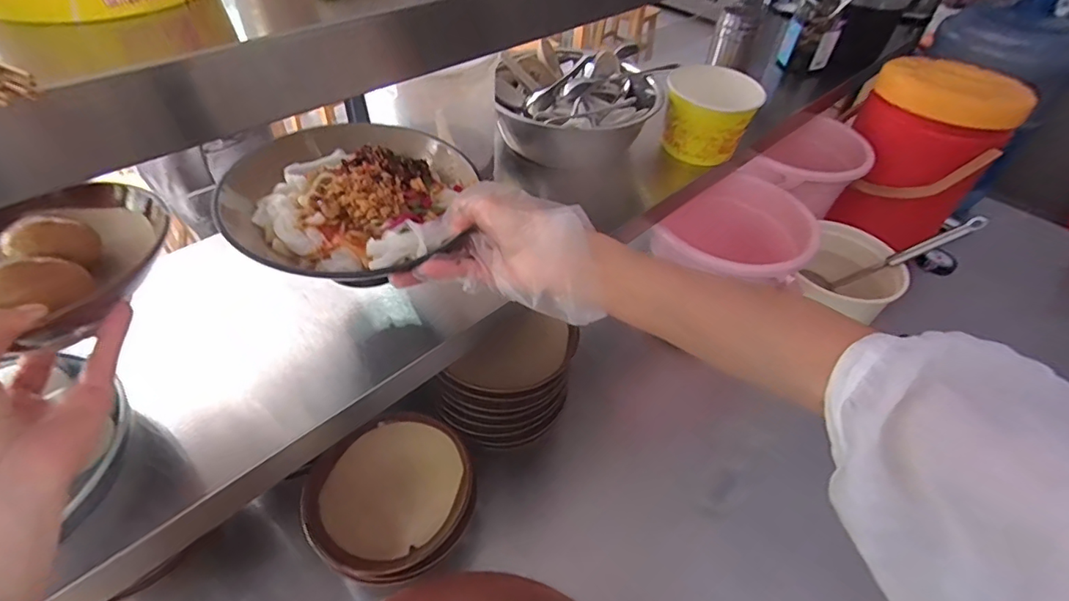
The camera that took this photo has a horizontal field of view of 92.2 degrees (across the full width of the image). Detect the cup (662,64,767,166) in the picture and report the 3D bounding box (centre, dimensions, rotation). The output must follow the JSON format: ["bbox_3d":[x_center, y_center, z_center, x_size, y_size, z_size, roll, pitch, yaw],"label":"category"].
[{"bbox_3d":[0.240,-0.257,0.717,0.124,0.100,0.139,11,46,3],"label":"cup"}]

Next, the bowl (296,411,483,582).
[{"bbox_3d":[-0.158,0.221,0.582,0.177,0.061,0.161,3,47,-4],"label":"bowl"}]

